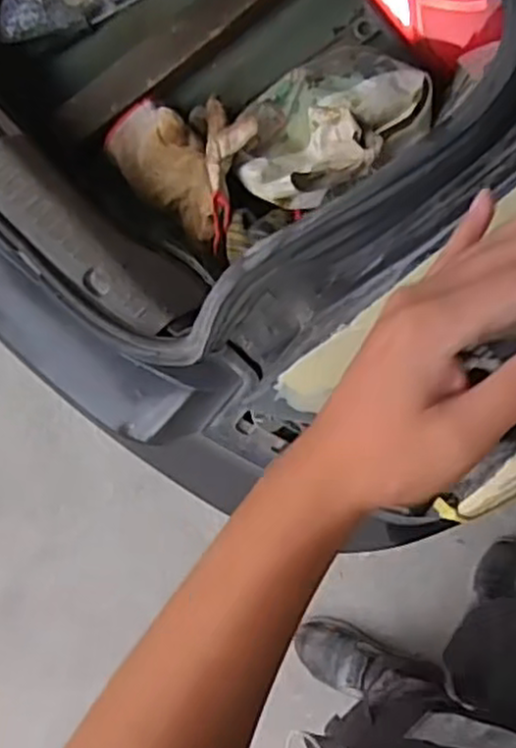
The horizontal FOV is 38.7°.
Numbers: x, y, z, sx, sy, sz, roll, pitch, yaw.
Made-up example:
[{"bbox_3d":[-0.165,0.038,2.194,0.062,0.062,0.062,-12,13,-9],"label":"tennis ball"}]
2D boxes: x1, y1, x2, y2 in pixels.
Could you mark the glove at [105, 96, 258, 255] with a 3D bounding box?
[{"bbox_3d":[-0.089,-0.284,0.929,0.155,0.112,0.241,-45,78,1],"label":"glove"}]

